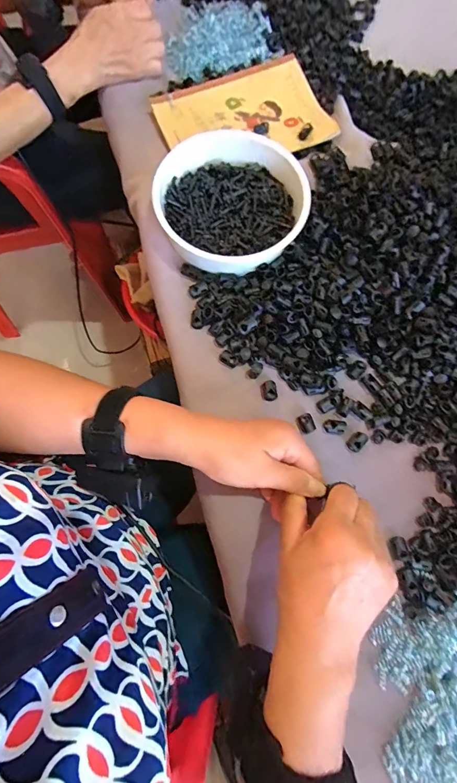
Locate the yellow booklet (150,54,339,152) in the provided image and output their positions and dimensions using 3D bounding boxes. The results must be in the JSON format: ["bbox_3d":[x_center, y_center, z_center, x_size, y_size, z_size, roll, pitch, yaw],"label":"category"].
[{"bbox_3d":[0.016,-0.357,0.479,0.208,0.014,0.139,-19,77,-4],"label":"yellow booklet"}]

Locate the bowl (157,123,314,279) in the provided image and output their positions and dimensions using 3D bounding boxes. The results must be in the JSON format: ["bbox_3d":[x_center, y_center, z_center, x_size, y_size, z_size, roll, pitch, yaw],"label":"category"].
[{"bbox_3d":[0.003,-0.208,0.411,0.157,0.053,0.158,0,76,-1],"label":"bowl"}]

